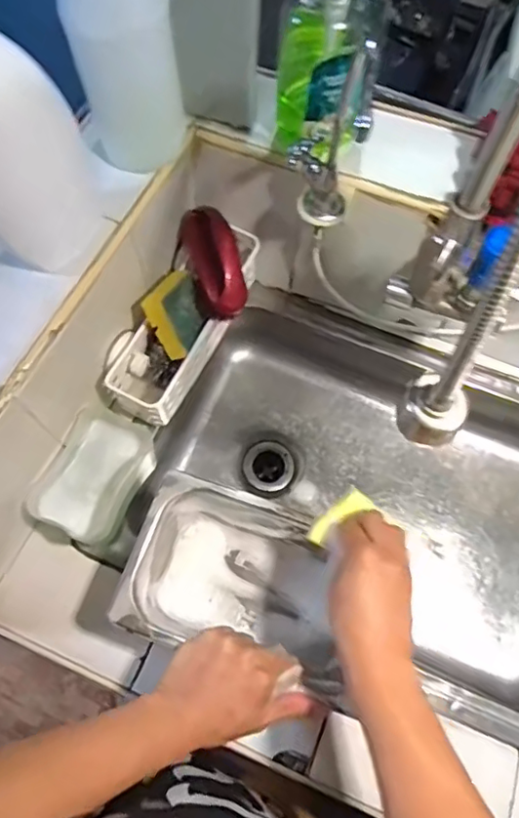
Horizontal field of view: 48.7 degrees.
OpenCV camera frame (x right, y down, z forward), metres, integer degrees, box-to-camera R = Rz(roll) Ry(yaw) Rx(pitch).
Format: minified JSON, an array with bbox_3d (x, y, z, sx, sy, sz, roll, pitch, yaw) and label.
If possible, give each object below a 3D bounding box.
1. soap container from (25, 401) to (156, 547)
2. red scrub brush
[{"bbox_3d":[-0.182,0.077,0.654,0.089,0.068,0.140,26,71,8],"label":"soap container"},{"bbox_3d":[-0.055,-0.169,0.649,0.052,0.054,0.135,-16,70,-8],"label":"red scrub brush"}]

